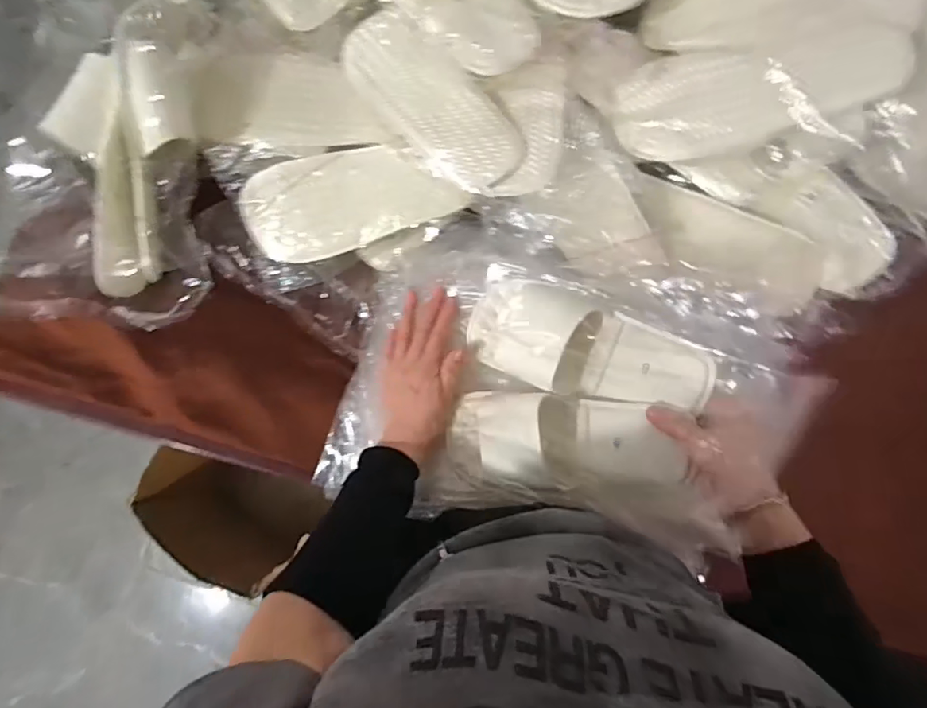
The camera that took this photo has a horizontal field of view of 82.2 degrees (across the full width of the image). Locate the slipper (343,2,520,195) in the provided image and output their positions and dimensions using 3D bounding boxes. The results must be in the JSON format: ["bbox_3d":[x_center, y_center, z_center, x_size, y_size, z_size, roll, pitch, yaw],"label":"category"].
[{"bbox_3d":[-0.035,-0.247,0.515,0.089,0.046,0.231,-36,82,-5],"label":"slipper"}]

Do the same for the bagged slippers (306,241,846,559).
[{"bbox_3d":[0.058,0.023,0.529,0.362,0.128,0.267,9,81,2],"label":"bagged slippers"}]

